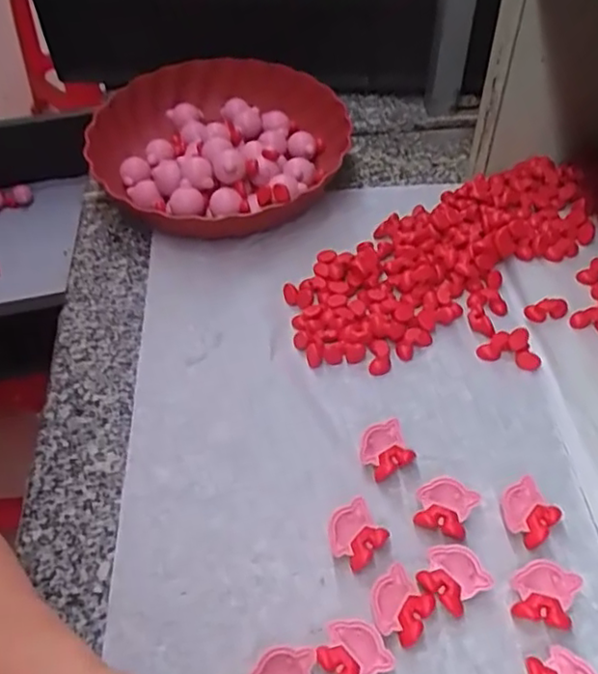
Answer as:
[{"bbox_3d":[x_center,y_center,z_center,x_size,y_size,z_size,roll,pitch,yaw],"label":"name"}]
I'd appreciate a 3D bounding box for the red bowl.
[{"bbox_3d":[-0.084,-0.187,0.611,0.234,0.061,0.232,-1,51,1],"label":"red bowl"}]

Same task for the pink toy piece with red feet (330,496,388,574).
[{"bbox_3d":[0.035,0.120,0.379,0.033,0.014,0.031,-32,56,-22],"label":"pink toy piece with red feet"}]

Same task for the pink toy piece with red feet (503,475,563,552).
[{"bbox_3d":[0.142,0.111,0.389,0.032,0.017,0.033,-29,56,-20],"label":"pink toy piece with red feet"}]

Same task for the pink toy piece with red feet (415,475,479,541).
[{"bbox_3d":[0.091,0.107,0.392,0.034,0.016,0.031,20,54,17],"label":"pink toy piece with red feet"}]

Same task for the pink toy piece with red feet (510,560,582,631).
[{"bbox_3d":[0.139,0.147,0.357,0.033,0.017,0.032,18,54,16],"label":"pink toy piece with red feet"}]

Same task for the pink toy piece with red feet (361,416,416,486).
[{"bbox_3d":[0.058,0.076,0.418,0.034,0.015,0.033,-21,53,-15],"label":"pink toy piece with red feet"}]

